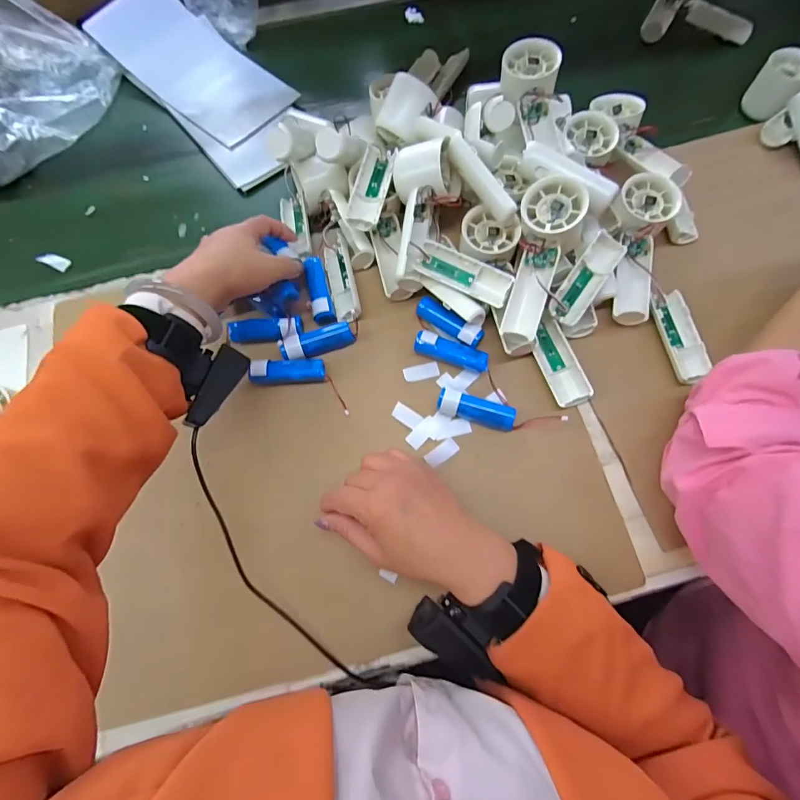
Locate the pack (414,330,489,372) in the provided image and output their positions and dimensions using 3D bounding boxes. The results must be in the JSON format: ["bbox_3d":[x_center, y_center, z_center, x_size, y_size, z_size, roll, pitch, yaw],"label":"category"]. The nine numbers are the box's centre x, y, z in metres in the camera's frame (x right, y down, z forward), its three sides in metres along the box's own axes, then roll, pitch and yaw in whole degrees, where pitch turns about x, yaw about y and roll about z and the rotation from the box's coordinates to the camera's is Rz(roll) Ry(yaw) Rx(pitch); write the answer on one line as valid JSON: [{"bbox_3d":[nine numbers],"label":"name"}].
[{"bbox_3d":[0.050,-0.047,0.411,0.073,0.020,0.025,18,71,7],"label":"pack"}]

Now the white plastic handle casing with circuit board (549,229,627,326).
[{"bbox_3d":[0.179,-0.117,0.401,0.030,0.019,0.093,36,87,13],"label":"white plastic handle casing with circuit board"}]

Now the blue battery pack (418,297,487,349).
[{"bbox_3d":[0.049,-0.080,0.415,0.073,0.018,0.019,32,73,12],"label":"blue battery pack"}]

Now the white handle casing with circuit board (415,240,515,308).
[{"bbox_3d":[0.062,-0.121,0.410,0.094,0.026,0.035,29,73,11],"label":"white handle casing with circuit board"}]

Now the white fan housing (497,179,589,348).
[{"bbox_3d":[0.131,-0.129,0.393,0.053,0.036,0.153,15,98,7],"label":"white fan housing"}]

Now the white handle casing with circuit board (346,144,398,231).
[{"bbox_3d":[-0.028,-0.215,0.420,0.032,0.013,0.097,12,70,5],"label":"white handle casing with circuit board"}]

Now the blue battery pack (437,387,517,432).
[{"bbox_3d":[0.071,0.010,0.391,0.071,0.023,0.023,16,70,7],"label":"blue battery pack"}]

